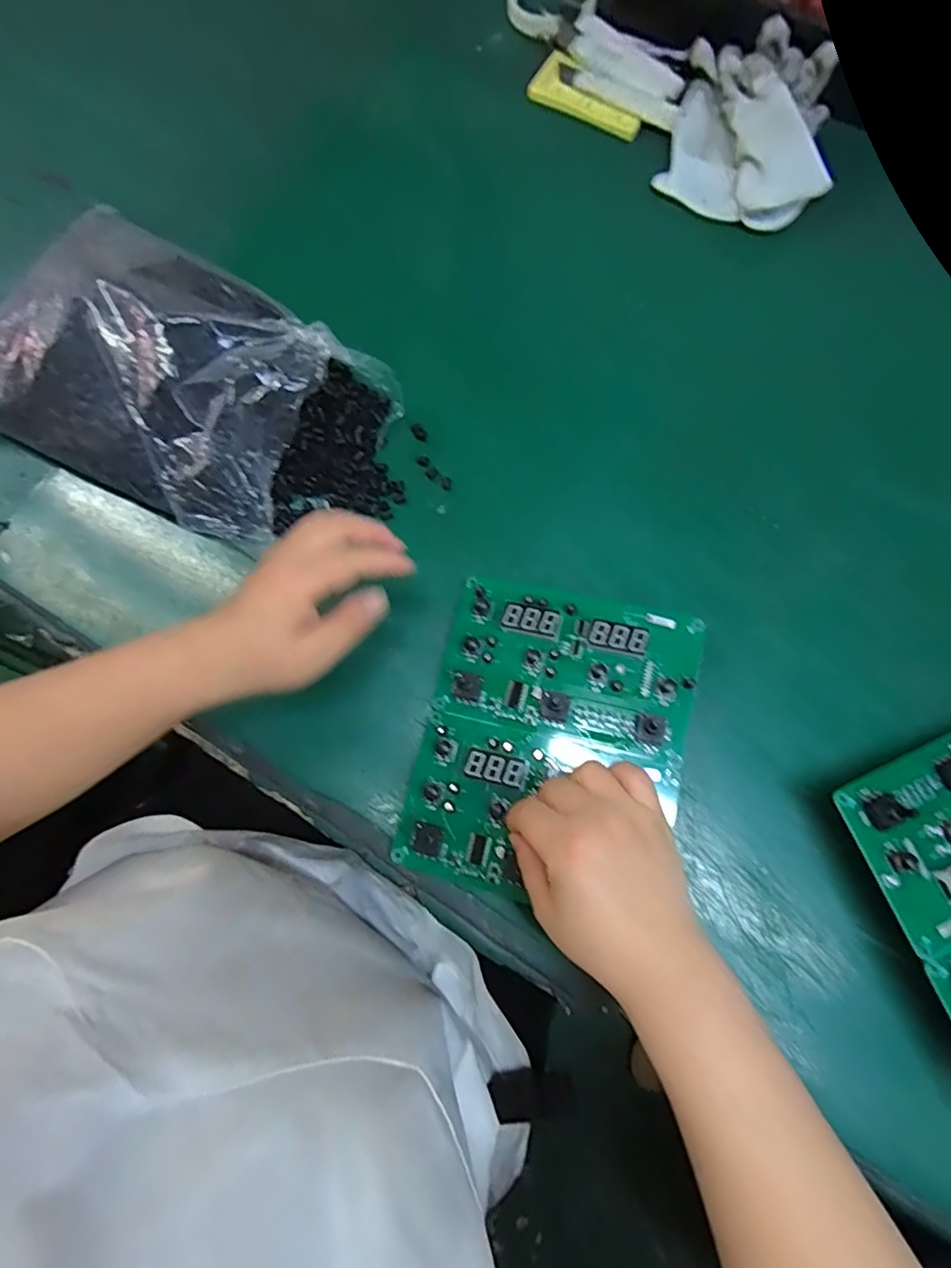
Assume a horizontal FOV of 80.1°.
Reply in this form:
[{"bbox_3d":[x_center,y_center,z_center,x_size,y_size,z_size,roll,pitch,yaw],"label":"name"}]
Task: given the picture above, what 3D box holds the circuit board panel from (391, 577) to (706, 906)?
[{"bbox_3d":[0.048,0.069,0.370,0.162,0.027,0.196,14,77,4],"label":"circuit board panel"}]

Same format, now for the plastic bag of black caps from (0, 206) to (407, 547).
[{"bbox_3d":[-0.208,-0.178,0.410,0.323,0.087,0.174,26,78,7],"label":"plastic bag of black caps"}]

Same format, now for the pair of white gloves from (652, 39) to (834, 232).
[{"bbox_3d":[0.241,-0.437,0.492,0.135,0.034,0.160,20,78,5],"label":"pair of white gloves"}]

